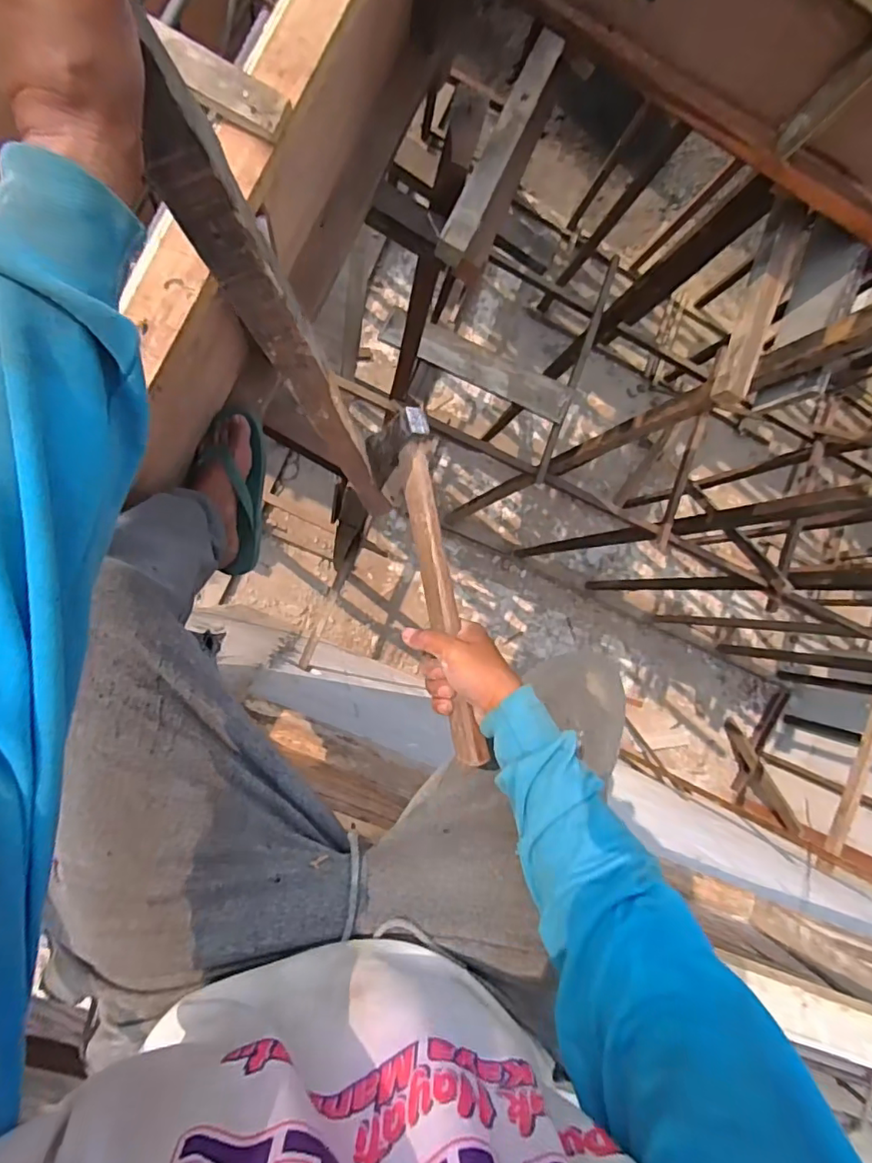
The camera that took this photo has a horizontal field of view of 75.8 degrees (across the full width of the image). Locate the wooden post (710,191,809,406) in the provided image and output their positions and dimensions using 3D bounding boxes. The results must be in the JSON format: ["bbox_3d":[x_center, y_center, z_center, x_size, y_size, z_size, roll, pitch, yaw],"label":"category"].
[{"bbox_3d":[0.679,-0.587,1.170,0.068,0.067,0.452,19,86,-10],"label":"wooden post"}]

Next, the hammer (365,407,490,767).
[{"bbox_3d":[-0.006,0.001,0.534,0.052,0.078,0.336,-11,79,-8],"label":"hammer"}]

